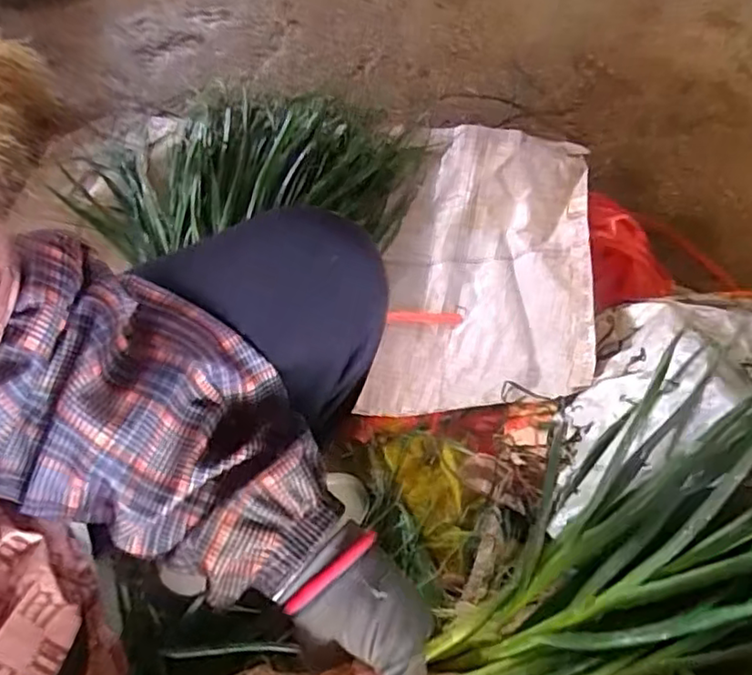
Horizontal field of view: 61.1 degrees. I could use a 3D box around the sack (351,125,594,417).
[{"bbox_3d":[0.146,-0.126,0.889,0.285,0.041,0.515,-5,52,22],"label":"sack"}]

